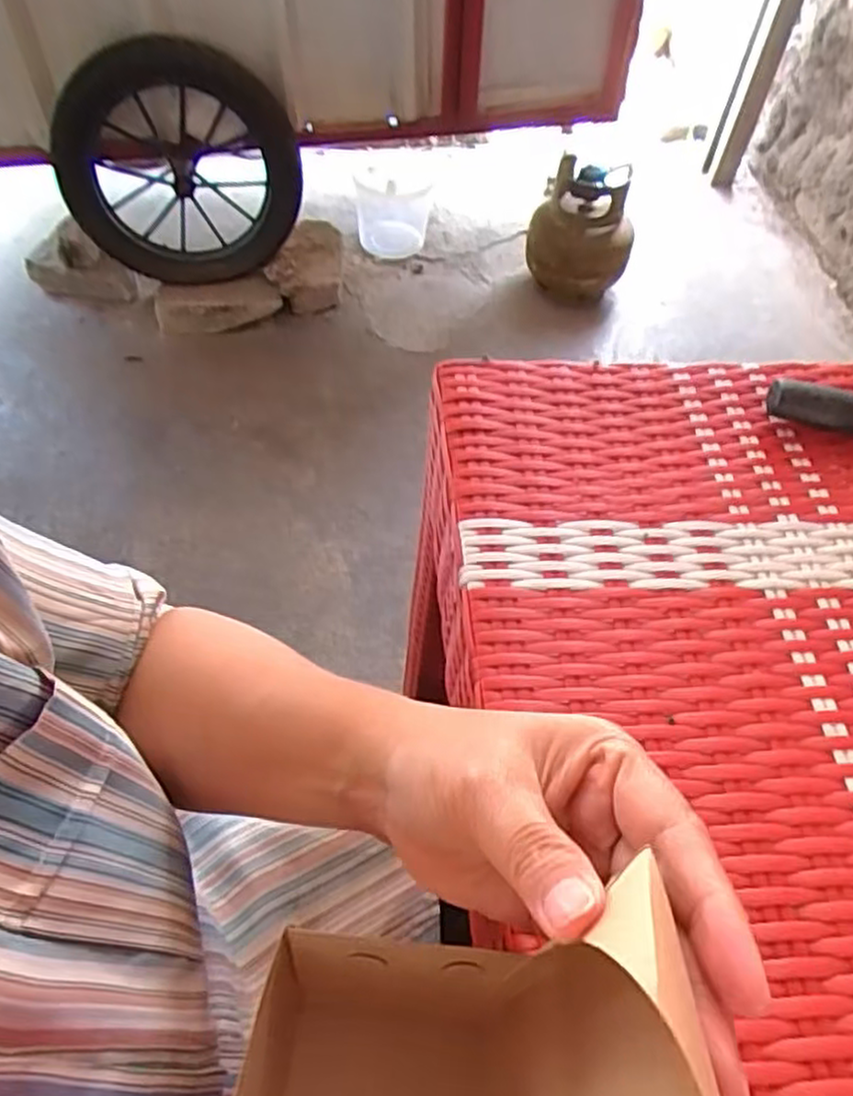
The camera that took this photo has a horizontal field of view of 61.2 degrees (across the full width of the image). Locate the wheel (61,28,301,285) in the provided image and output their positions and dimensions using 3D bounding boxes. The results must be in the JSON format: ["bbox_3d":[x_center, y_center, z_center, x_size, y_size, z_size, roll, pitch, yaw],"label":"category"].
[{"bbox_3d":[-0.490,-0.743,1.423,0.479,0.432,0.106,-11,51,12],"label":"wheel"}]

